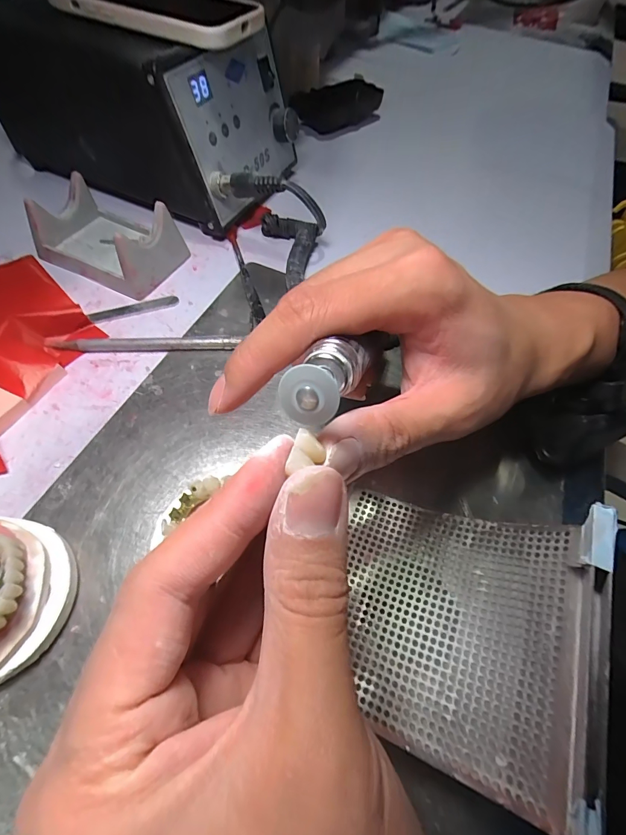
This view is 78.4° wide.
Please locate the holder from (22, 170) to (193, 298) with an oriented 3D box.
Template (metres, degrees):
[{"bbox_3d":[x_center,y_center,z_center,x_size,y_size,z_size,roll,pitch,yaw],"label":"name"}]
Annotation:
[{"bbox_3d":[-0.156,-0.141,0.296,0.095,0.044,0.063,24,60,13],"label":"holder"}]

